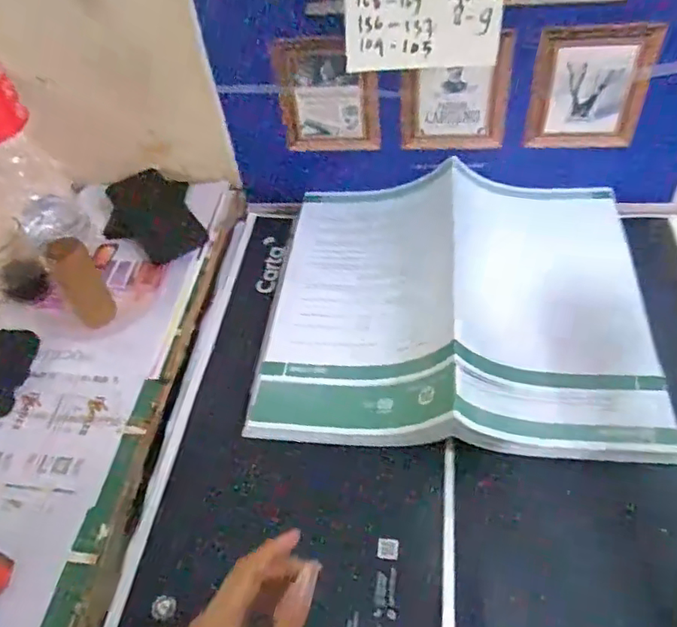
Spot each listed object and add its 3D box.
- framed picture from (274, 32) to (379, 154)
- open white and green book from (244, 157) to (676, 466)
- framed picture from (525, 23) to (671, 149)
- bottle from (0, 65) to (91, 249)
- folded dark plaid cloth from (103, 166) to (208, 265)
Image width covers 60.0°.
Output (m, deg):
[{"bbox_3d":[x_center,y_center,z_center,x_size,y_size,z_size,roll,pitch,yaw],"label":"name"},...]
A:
[{"bbox_3d":[-0.011,-0.267,0.727,0.122,0.138,0.009,4,42,11],"label":"framed picture"},{"bbox_3d":[0.132,-0.028,0.658,0.417,0.050,0.382,3,50,11],"label":"open white and green book"},{"bbox_3d":[0.291,-0.259,0.677,0.125,0.141,0.019,5,51,13],"label":"framed picture"},{"bbox_3d":[-0.384,-0.191,0.671,0.084,0.280,0.085,-36,57,-21],"label":"bottle"},{"bbox_3d":[-0.257,-0.134,0.804,0.118,0.015,0.193,-21,50,-9],"label":"folded dark plaid cloth"}]

